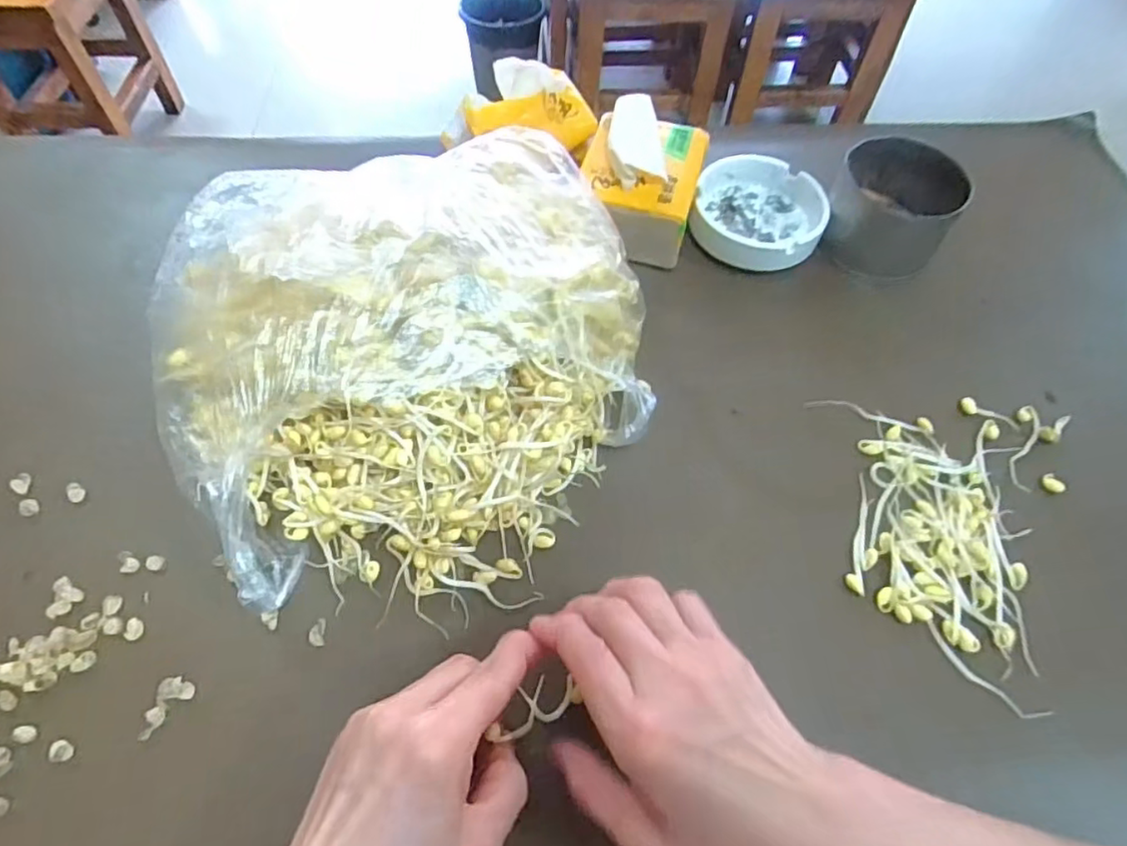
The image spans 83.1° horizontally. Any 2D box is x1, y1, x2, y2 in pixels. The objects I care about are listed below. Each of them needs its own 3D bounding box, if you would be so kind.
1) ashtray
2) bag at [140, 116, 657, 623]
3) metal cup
[{"bbox_3d":[0.147,-0.161,0.481,0.094,0.025,0.099,10,58,4],"label":"ashtray"},{"bbox_3d":[-0.085,-0.040,0.362,0.274,0.096,0.264,-14,59,-11],"label":"bag"},{"bbox_3d":[0.243,-0.164,0.474,0.084,0.058,0.100,21,59,11],"label":"metal cup"}]

